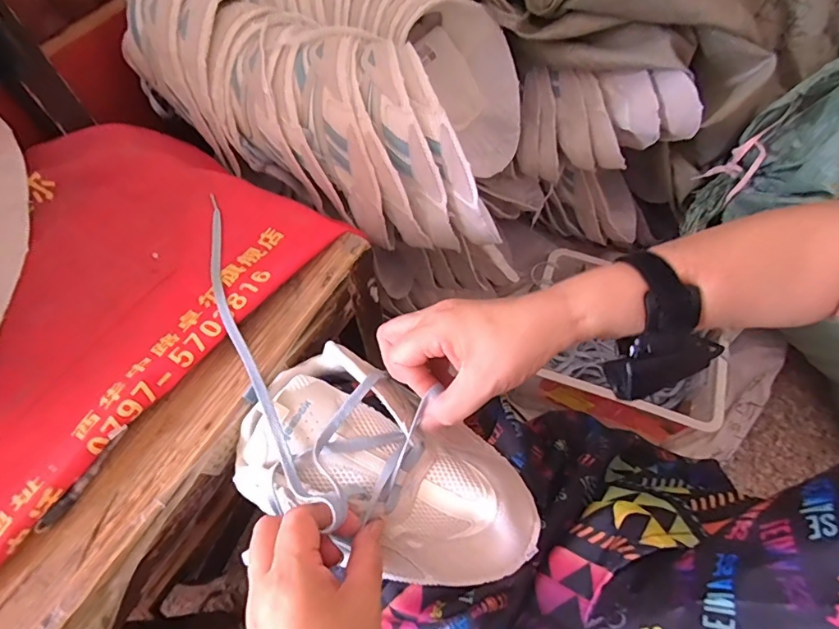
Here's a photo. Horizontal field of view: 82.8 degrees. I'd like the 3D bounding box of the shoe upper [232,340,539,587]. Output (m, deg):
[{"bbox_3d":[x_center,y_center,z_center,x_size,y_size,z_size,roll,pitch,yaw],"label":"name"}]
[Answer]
[{"bbox_3d":[-0.027,0.113,0.347,0.221,0.071,0.120,28,65,11],"label":"shoe upper"}]

